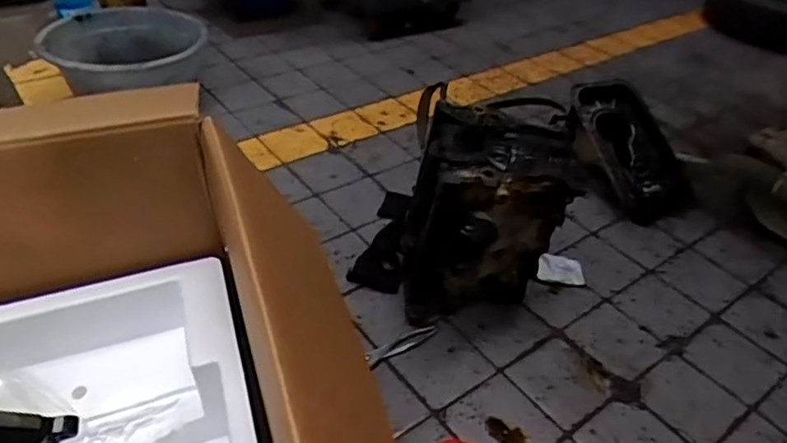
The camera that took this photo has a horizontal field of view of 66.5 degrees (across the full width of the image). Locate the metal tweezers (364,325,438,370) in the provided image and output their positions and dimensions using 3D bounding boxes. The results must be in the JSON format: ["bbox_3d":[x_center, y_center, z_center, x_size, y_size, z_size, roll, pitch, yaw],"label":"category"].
[{"bbox_3d":[0.014,0.222,1.093,0.156,0.015,0.033,-23,47,-30],"label":"metal tweezers"}]

